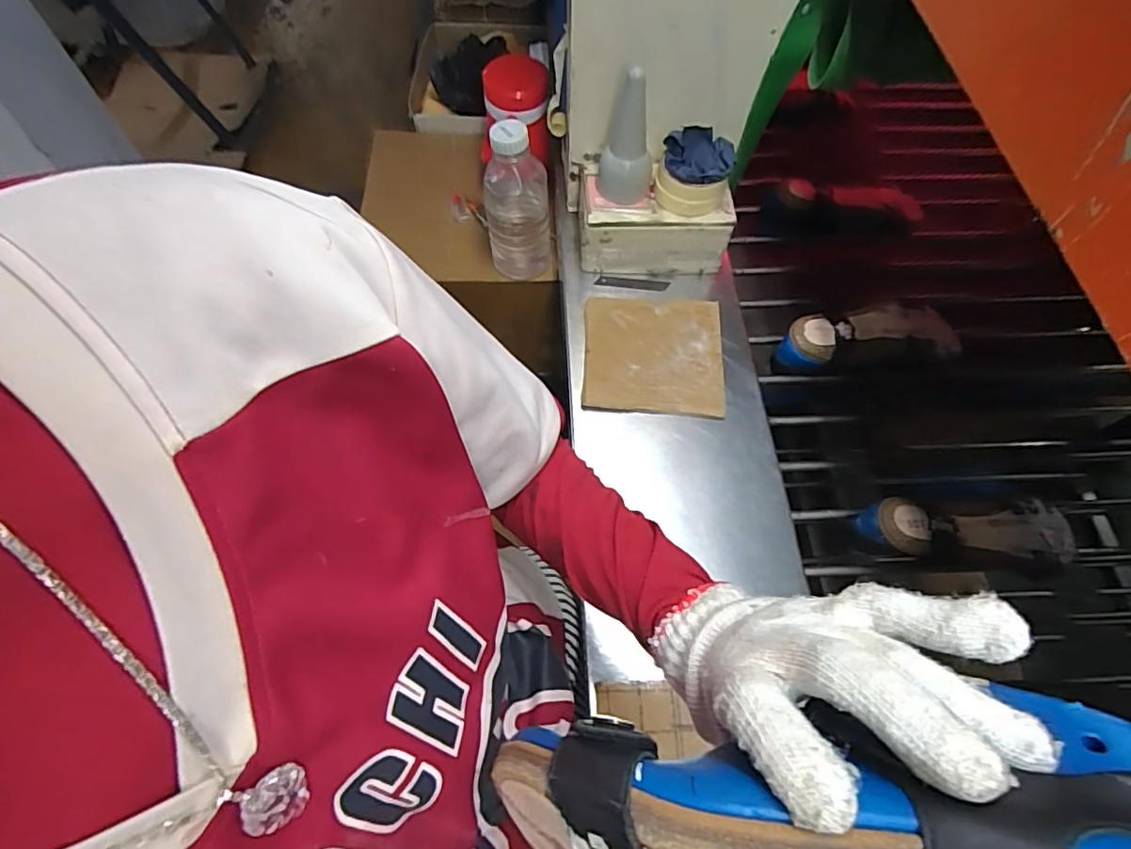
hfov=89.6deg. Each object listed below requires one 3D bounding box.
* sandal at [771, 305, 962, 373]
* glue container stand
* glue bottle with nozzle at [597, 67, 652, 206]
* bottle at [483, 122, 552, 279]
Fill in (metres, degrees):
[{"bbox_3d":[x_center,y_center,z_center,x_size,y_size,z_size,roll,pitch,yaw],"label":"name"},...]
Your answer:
[{"bbox_3d":[0.403,-0.106,0.765,0.244,0.074,0.070,-5,61,-5],"label":"sandal"},{"bbox_3d":[0.110,-0.282,0.782,0.204,0.103,0.123,0,60,-2],"label":"glue container stand"},{"bbox_3d":[0.077,-0.349,0.683,0.067,0.144,0.074,4,60,0],"label":"glue bottle with nozzle"},{"bbox_3d":[-0.068,-0.311,0.807,0.089,0.236,0.071,0,60,-2],"label":"bottle"}]

